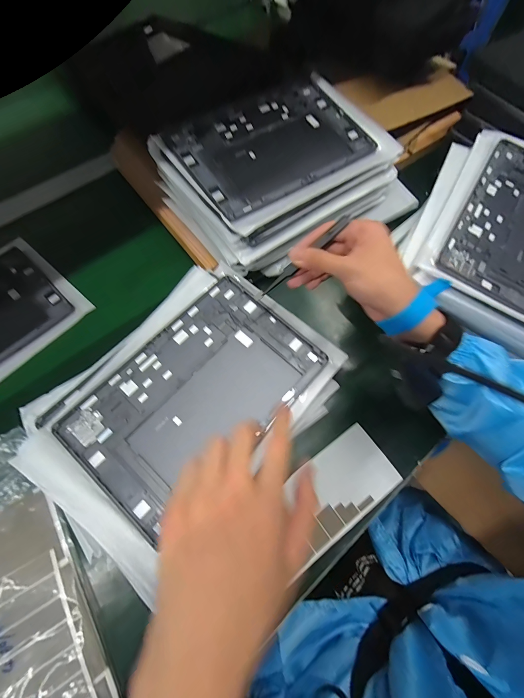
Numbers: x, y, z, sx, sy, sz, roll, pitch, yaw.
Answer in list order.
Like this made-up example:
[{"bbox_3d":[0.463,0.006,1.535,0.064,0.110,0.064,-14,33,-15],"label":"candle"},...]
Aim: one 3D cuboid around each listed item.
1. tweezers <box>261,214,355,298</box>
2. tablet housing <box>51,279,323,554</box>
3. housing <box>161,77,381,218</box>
[{"bbox_3d":[0.045,-0.094,0.307,0.112,0.006,0.011,-41,72,8],"label":"tweezers"},{"bbox_3d":[-0.070,0.044,0.332,0.160,0.016,0.251,41,72,15],"label":"tablet housing"},{"bbox_3d":[0.017,-0.284,0.417,0.261,0.009,0.159,-35,78,-16],"label":"housing"}]

